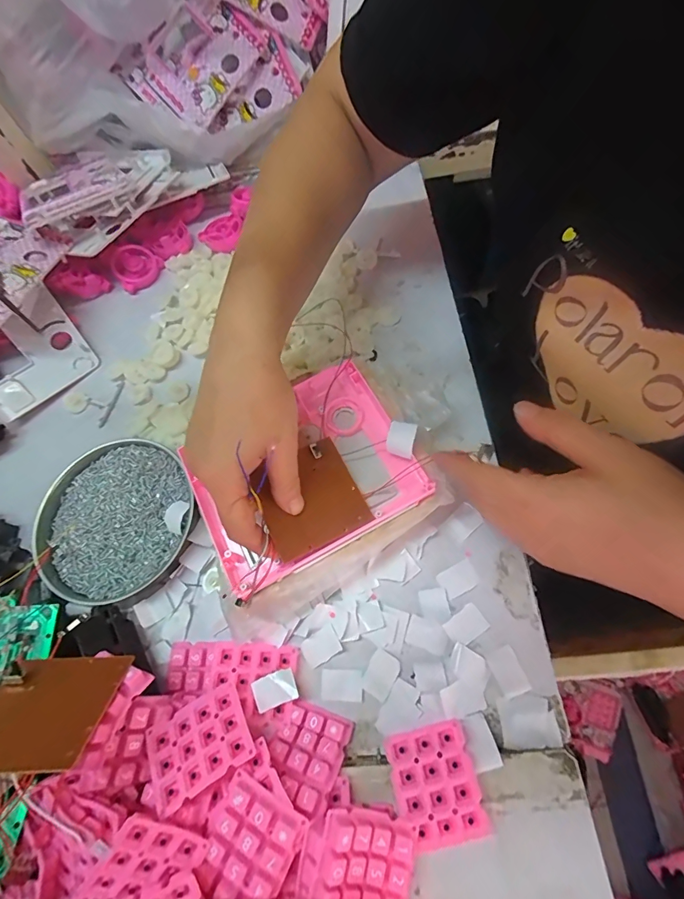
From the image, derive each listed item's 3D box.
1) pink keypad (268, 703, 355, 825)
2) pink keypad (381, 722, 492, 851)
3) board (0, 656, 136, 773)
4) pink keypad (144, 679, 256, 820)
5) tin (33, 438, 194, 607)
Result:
[{"bbox_3d":[-0.026,0.197,0.263,0.048,0.009,0.054,15,35,21],"label":"pink keypad"},{"bbox_3d":[0.058,0.207,0.250,0.050,0.013,0.057,-14,67,1],"label":"pink keypad"},{"bbox_3d":[-0.175,0.152,0.238,0.071,0.071,0.004,-2,107,-2],"label":"board"},{"bbox_3d":[-0.090,0.184,0.254,0.058,0.004,0.051,-26,39,-20],"label":"pink keypad"},{"bbox_3d":[-0.194,0.060,0.349,0.129,0.035,0.130,-2,67,6],"label":"tin"}]

